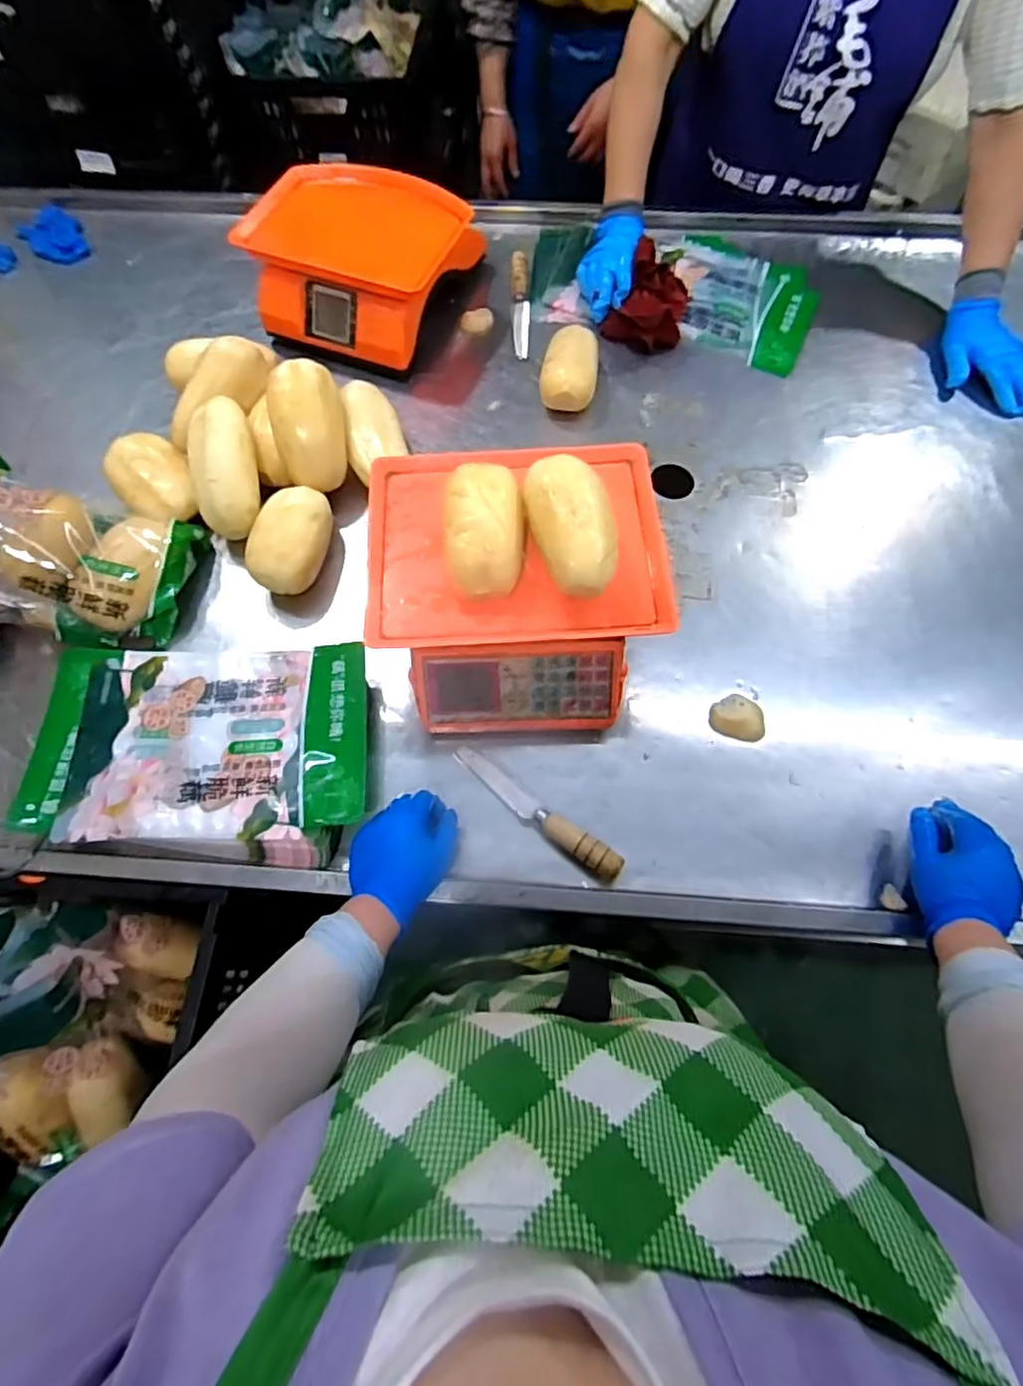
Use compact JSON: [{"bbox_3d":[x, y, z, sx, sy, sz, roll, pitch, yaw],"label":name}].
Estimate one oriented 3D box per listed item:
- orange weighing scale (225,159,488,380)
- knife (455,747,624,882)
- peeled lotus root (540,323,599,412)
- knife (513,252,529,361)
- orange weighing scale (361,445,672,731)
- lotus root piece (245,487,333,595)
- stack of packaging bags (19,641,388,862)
[{"bbox_3d":[-0.218,-0.623,0.896,0.291,0.144,0.265,18,67,8],"label":"orange weighing scale"},{"bbox_3d":[0.022,0.116,0.623,0.205,0.022,0.026,37,71,15],"label":"knife"},{"bbox_3d":[0.082,-0.448,0.869,0.079,0.063,0.133,3,67,2],"label":"peeled lotus root"},{"bbox_3d":[0.014,-0.606,0.958,0.027,0.017,0.237,-1,66,-1],"label":"knife"},{"bbox_3d":[0.005,-0.118,0.684,0.294,0.135,0.294,-2,67,0],"label":"orange weighing scale"},{"bbox_3d":[-0.262,-0.180,0.743,0.073,0.073,0.137,10,66,4],"label":"lotus root piece"},{"bbox_3d":[-0.315,0.060,0.648,0.331,0.055,0.221,1,66,0],"label":"stack of packaging bags"}]

